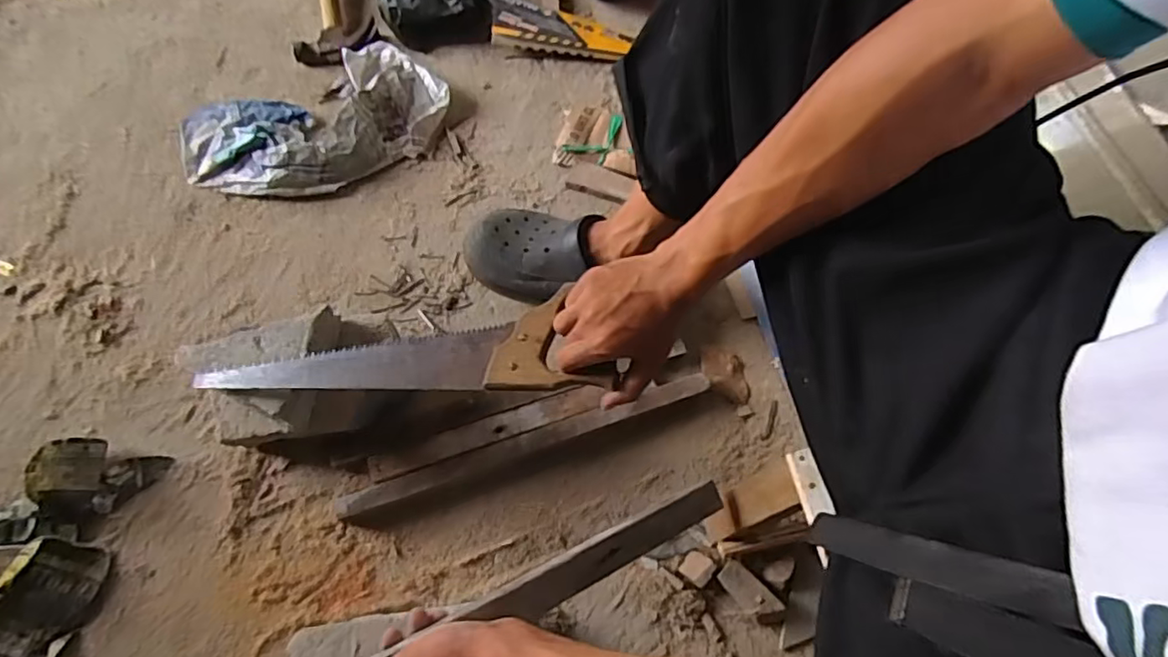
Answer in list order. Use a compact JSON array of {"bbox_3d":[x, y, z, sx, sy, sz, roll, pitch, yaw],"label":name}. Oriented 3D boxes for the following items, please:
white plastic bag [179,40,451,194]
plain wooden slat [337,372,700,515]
[{"bbox_3d":[-0.382,-0.293,0.868,0.376,0.056,0.195,-20,69,-10],"label":"white plastic bag"},{"bbox_3d":[-0.060,0.134,0.704,0.434,0.035,0.031,-17,69,-9],"label":"plain wooden slat"}]

